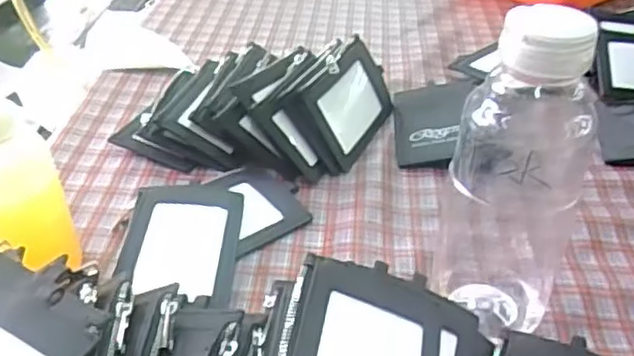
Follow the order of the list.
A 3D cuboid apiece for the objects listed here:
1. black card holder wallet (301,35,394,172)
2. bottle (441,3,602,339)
[{"bbox_3d":[0.029,-0.062,0.552,0.012,0.073,0.103,-6,30,37],"label":"black card holder wallet"},{"bbox_3d":[0.102,0.001,0.363,0.064,0.189,0.063,6,37,10],"label":"bottle"}]

